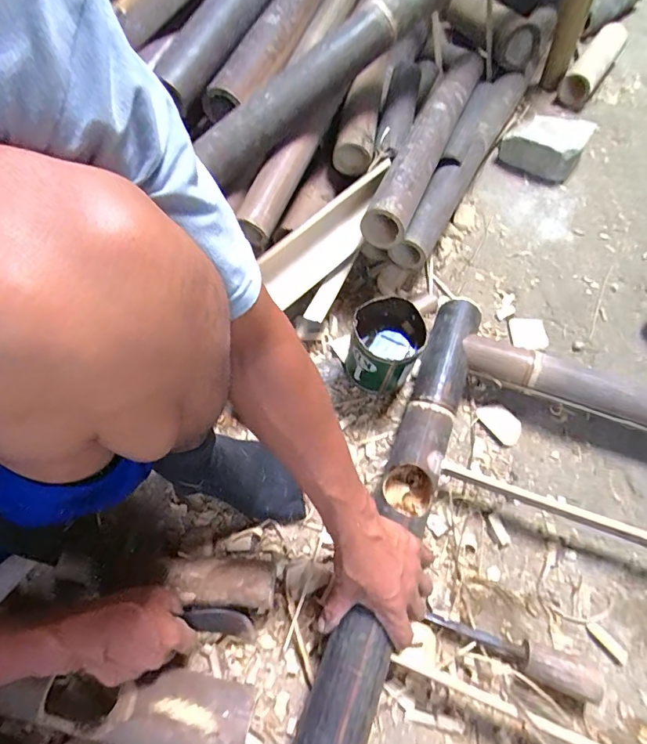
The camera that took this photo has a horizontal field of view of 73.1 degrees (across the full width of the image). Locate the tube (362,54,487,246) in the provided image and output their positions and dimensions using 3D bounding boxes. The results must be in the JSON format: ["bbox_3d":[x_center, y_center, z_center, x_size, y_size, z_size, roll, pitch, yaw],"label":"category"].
[{"bbox_3d":[0.187,-0.411,0.751,0.077,0.083,0.525,22,65,12],"label":"tube"}]

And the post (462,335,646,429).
[{"bbox_3d":[0.422,0.042,0.588,0.470,0.042,0.052,21,65,11],"label":"post"}]

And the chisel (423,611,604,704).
[{"bbox_3d":[0.215,0.321,0.504,0.187,0.036,0.033,19,65,10],"label":"chisel"}]

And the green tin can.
[{"bbox_3d":[0.087,-0.029,0.642,0.101,0.131,0.104,0,63,0],"label":"green tin can"}]

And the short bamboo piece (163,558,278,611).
[{"bbox_3d":[-0.124,0.258,0.531,0.130,0.054,0.049,2,63,2],"label":"short bamboo piece"}]

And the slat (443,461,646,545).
[{"bbox_3d":[0.363,0.193,0.527,0.436,0.018,0.015,20,65,11],"label":"slat"}]

